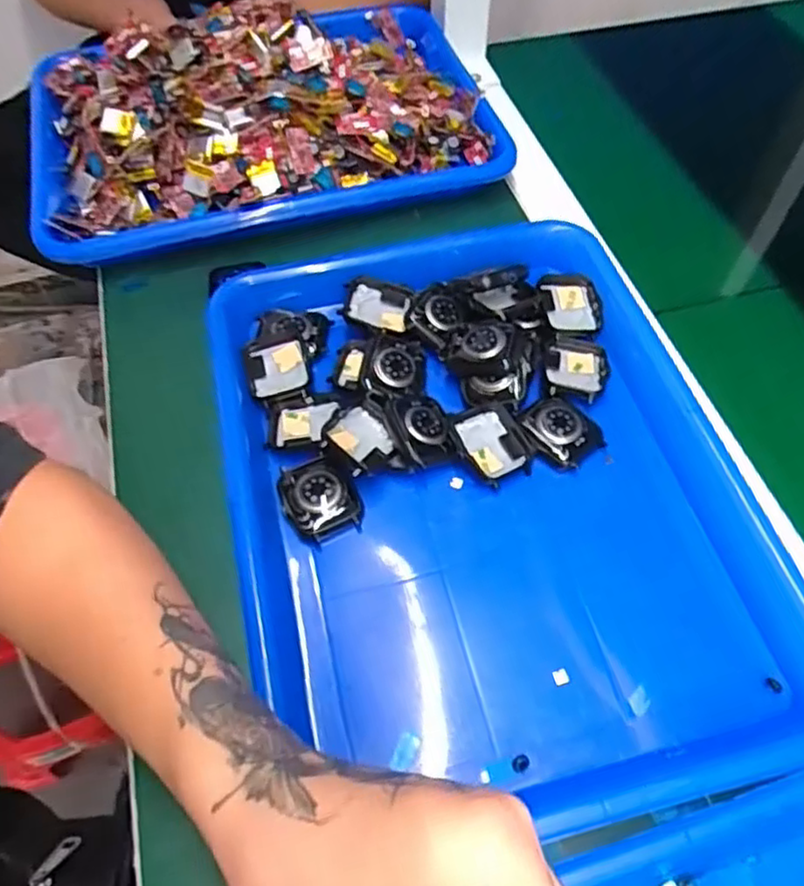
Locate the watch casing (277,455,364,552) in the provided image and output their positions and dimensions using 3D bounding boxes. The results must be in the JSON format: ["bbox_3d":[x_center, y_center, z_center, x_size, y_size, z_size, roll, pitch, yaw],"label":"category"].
[{"bbox_3d":[-0.043,0.030,0.358,0.037,0.011,0.044,-23,60,-12],"label":"watch casing"}]

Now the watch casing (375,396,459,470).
[{"bbox_3d":[0.009,-0.010,0.370,0.032,0.012,0.047,-16,59,-8],"label":"watch casing"}]

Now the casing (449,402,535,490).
[{"bbox_3d":[0.050,0.000,0.370,0.038,0.009,0.042,-21,60,-11],"label":"casing"}]

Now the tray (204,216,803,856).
[{"bbox_3d":[0.045,0.018,0.362,0.267,0.033,0.331,-14,59,-7],"label":"tray"}]

